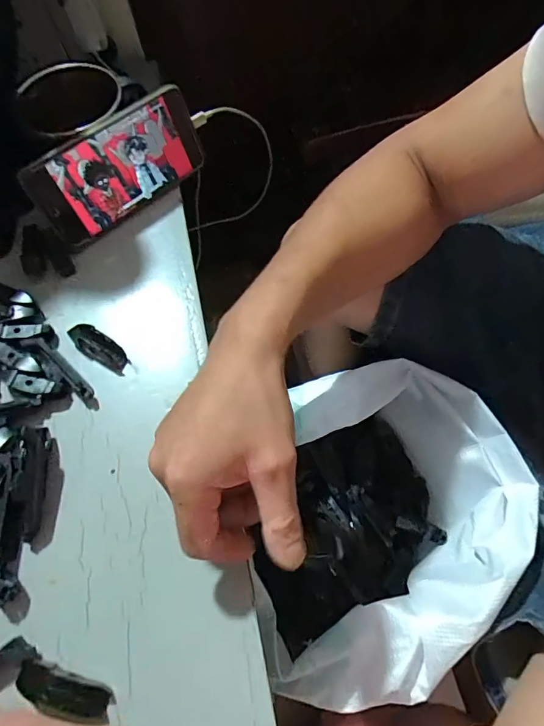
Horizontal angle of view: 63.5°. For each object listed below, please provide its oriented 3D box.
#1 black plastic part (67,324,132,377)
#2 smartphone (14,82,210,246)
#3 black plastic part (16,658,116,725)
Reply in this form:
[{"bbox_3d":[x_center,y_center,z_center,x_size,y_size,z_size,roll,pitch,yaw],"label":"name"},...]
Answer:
[{"bbox_3d":[-0.139,-0.012,0.352,0.057,0.011,0.021,32,69,16],"label":"black plastic part"},{"bbox_3d":[-0.133,-0.173,0.389,0.155,0.075,0.010,-40,51,-16],"label":"smartphone"},{"bbox_3d":[-0.120,0.191,0.254,0.055,0.009,0.018,17,66,10],"label":"black plastic part"}]

